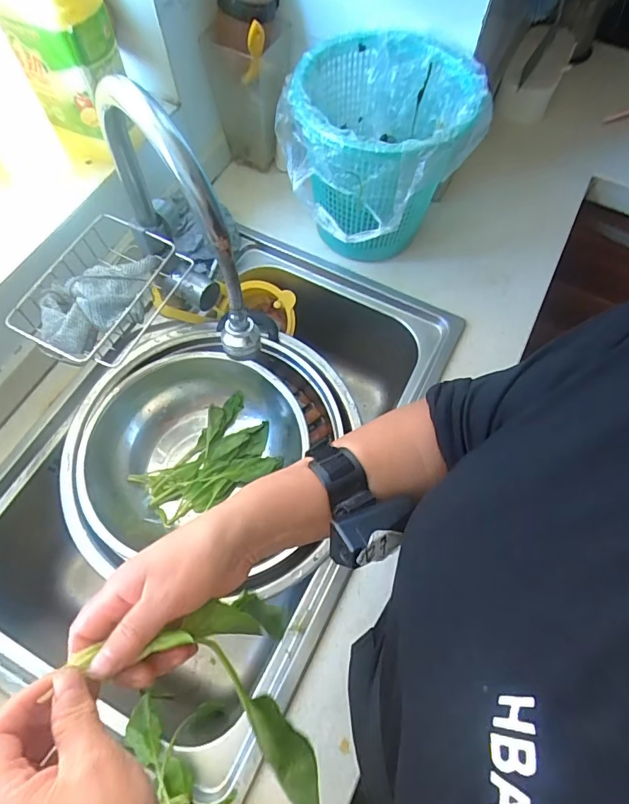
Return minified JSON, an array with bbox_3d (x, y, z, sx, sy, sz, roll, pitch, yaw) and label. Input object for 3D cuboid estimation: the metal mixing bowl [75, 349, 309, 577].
[{"bbox_3d":[-0.157,0.076,0.629,0.268,0.100,0.275,0,66,0],"label":"metal mixing bowl"}]

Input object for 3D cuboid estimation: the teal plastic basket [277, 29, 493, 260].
[{"bbox_3d":[0.087,-0.333,0.666,0.227,0.233,0.251,37,71,15],"label":"teal plastic basket"}]

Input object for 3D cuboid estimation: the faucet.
[{"bbox_3d":[-0.135,-0.166,0.480,0.052,0.284,0.242,-31,70,-13],"label":"faucet"}]

